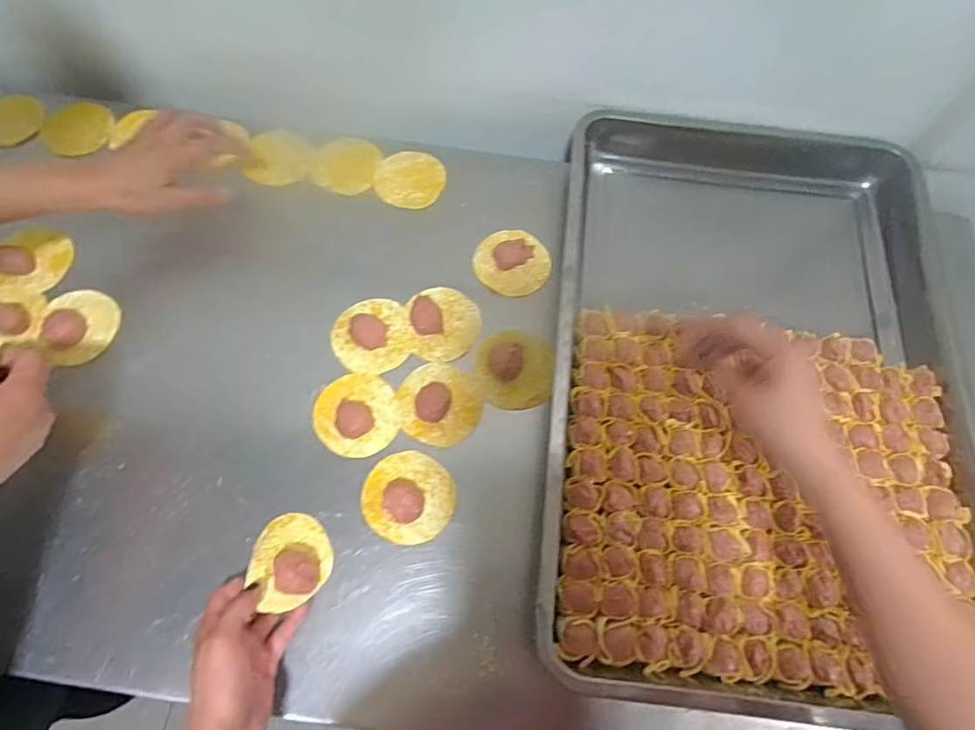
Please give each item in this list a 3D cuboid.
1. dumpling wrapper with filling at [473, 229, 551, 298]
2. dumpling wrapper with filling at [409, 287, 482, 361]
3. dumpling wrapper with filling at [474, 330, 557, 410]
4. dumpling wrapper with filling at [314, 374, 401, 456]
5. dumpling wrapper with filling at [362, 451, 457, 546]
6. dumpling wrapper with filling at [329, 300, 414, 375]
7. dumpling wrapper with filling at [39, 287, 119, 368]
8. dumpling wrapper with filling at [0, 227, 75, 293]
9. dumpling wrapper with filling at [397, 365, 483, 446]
[{"bbox_3d":[0.027,-0.115,0.595,0.081,0.020,0.073,36,71,12],"label":"dumpling wrapper with filling"},{"bbox_3d":[-0.045,-0.045,0.563,0.073,0.019,0.080,1,68,-2],"label":"dumpling wrapper with filling"},{"bbox_3d":[0.029,0.001,0.547,0.078,0.020,0.082,1,68,-2],"label":"dumpling wrapper with filling"},{"bbox_3d":[-0.128,0.044,0.520,0.077,0.020,0.084,1,68,-2],"label":"dumpling wrapper with filling"},{"bbox_3d":[-0.073,0.118,0.491,0.085,0.023,0.080,1,68,-2],"label":"dumpling wrapper with filling"},{"bbox_3d":[-0.119,-0.033,0.556,0.079,0.014,0.085,-10,68,-6],"label":"dumpling wrapper with filling"},{"bbox_3d":[-0.418,-0.046,0.553,0.064,0.030,0.084,-30,72,-13],"label":"dumpling wrapper with filling"},{"bbox_3d":[-0.487,-0.113,0.576,0.070,0.023,0.066,9,68,1],"label":"dumpling wrapper with filling"},{"bbox_3d":[-0.047,0.033,0.525,0.080,0.023,0.083,1,68,-2],"label":"dumpling wrapper with filling"}]

